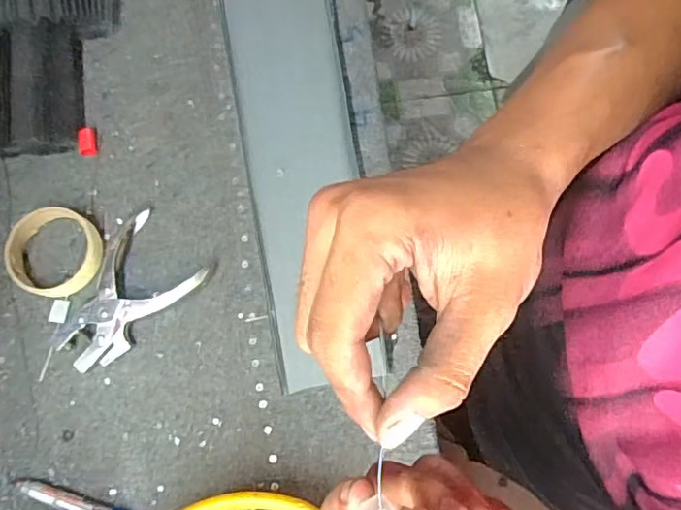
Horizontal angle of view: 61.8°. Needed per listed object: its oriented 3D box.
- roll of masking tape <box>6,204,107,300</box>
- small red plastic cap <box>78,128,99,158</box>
[{"bbox_3d":[-0.277,-0.004,0.554,0.078,0.031,0.086,3,77,2],"label":"roll of masking tape"},{"bbox_3d":[-0.261,-0.117,0.587,0.015,0.016,0.029,-7,77,-1],"label":"small red plastic cap"}]

